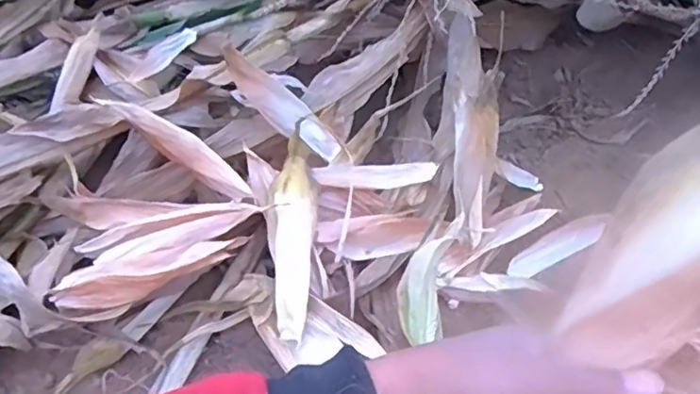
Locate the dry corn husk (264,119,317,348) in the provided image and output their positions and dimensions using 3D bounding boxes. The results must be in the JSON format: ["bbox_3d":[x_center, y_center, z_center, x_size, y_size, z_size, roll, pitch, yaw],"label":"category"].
[{"bbox_3d":[-0.069,0.030,0.702,0.058,0.051,0.233,0,73,-3],"label":"dry corn husk"}]

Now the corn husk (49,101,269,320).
[{"bbox_3d":[-0.228,0.016,0.675,0.225,0.115,0.216,1,61,-2],"label":"corn husk"}]

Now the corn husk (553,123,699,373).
[{"bbox_3d":[0.126,0.061,0.265,0.057,0.032,0.211,26,93,11],"label":"corn husk"}]

